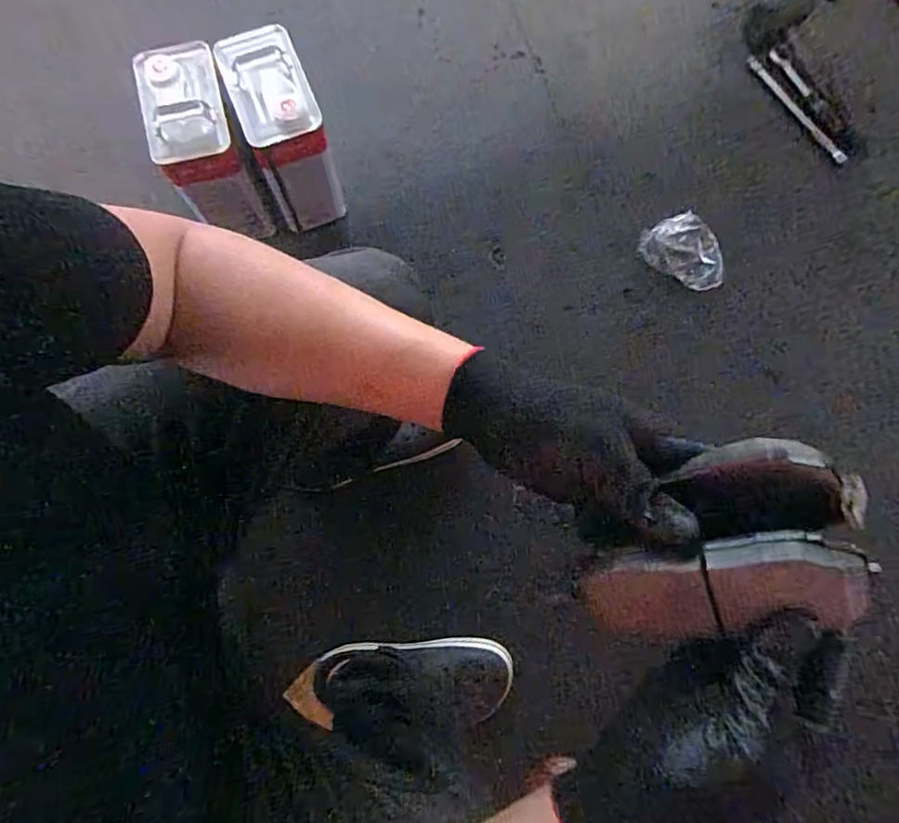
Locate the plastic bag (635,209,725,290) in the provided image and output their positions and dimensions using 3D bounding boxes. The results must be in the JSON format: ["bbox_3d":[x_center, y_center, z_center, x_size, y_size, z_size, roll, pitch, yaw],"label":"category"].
[{"bbox_3d":[0.412,-0.281,0.986,0.154,0.030,0.105,32,80,4],"label":"plastic bag"}]

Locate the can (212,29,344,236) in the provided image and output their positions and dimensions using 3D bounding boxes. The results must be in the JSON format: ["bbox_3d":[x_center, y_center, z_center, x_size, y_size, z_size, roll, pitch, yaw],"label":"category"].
[{"bbox_3d":[-0.248,-0.423,0.855,0.107,0.183,0.188,-21,81,-5],"label":"can"}]

